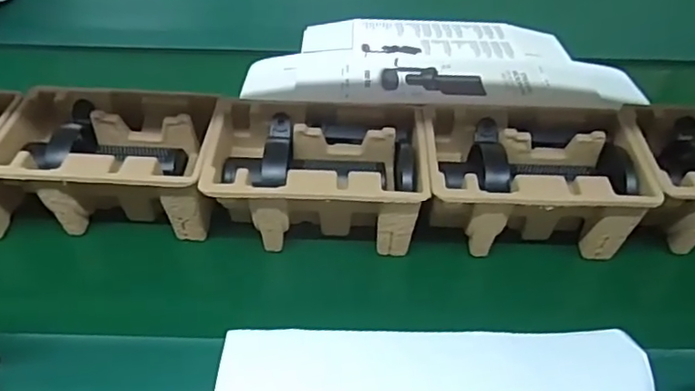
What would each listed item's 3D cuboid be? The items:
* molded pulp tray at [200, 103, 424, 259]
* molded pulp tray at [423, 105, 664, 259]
[{"bbox_3d":[-0.034,-0.020,0.630,0.226,0.097,0.141,3,48,0],"label":"molded pulp tray"},{"bbox_3d":[0.191,-0.017,0.628,0.222,0.093,0.144,0,48,-3],"label":"molded pulp tray"}]

